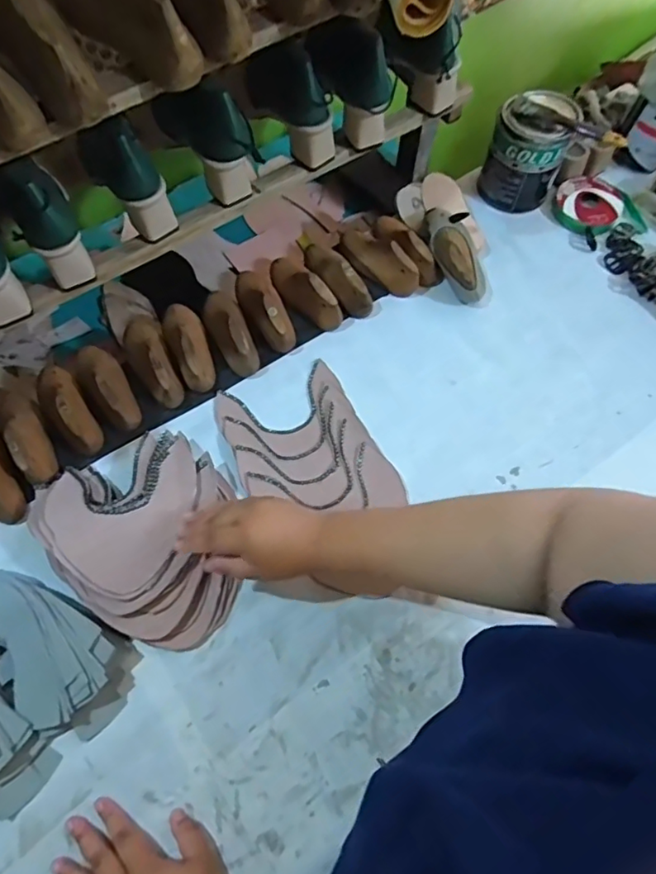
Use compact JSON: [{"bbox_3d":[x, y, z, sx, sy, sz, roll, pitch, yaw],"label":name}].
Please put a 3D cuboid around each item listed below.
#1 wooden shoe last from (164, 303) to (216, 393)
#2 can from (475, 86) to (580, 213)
[{"bbox_3d":[-0.185,-0.124,0.730,0.052,0.052,0.139,-19,69,-9],"label":"wooden shoe last"},{"bbox_3d":[0.288,-0.415,0.803,0.105,0.119,0.098,1,68,-2],"label":"can"}]

